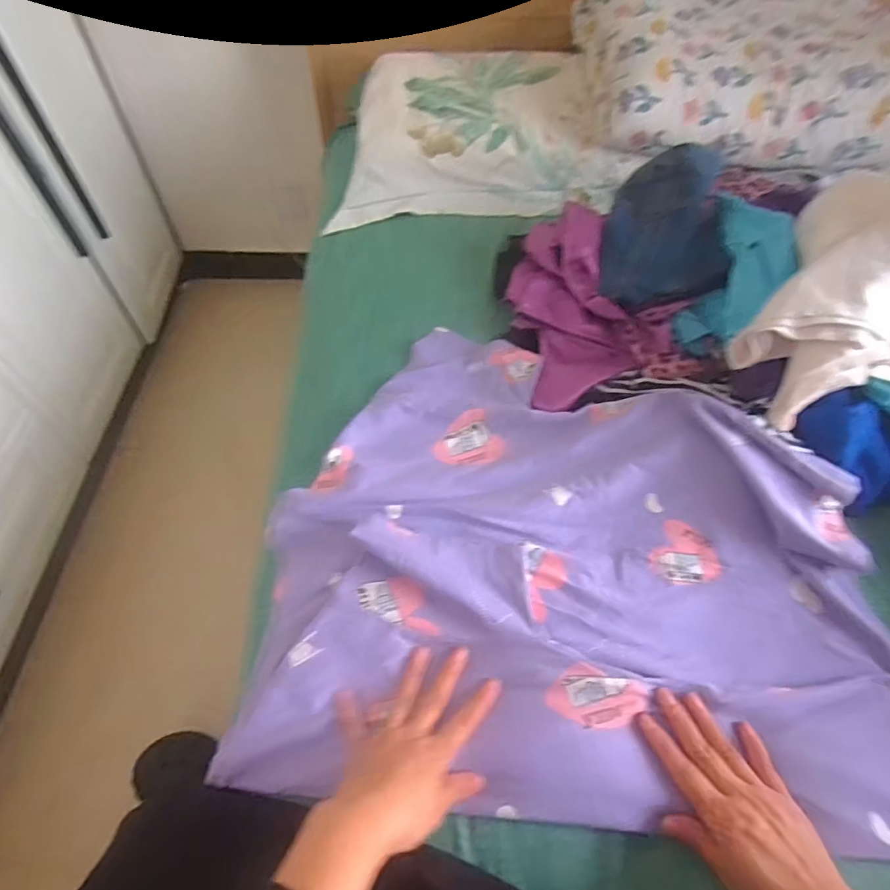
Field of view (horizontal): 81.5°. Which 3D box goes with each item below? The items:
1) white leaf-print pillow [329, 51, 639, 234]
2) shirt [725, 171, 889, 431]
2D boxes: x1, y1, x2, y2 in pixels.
[{"bbox_3d":[0.030,-0.570,0.913,0.496,0.088,0.384,-11,75,-3],"label":"white leaf-print pillow"},{"bbox_3d":[0.437,-0.136,0.531,0.201,0.148,0.290,30,58,17],"label":"shirt"}]

